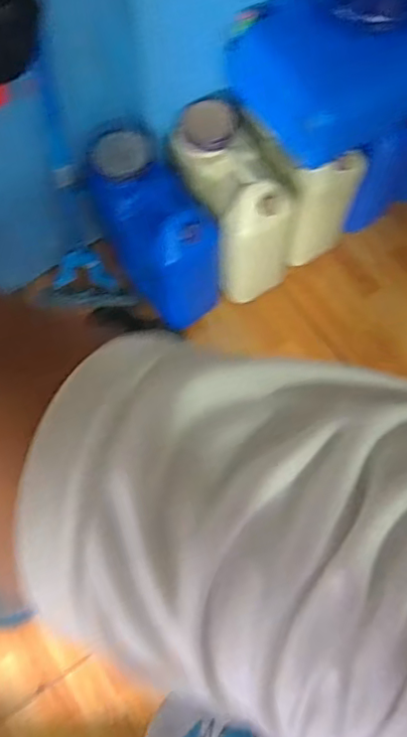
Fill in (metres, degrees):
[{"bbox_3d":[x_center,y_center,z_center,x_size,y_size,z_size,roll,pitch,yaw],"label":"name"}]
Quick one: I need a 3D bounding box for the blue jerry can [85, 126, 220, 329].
[{"bbox_3d":[-0.115,-0.331,1.374,0.180,0.391,0.342,-36,74,-10],"label":"blue jerry can"}]

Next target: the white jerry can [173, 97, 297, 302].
[{"bbox_3d":[0.076,-0.388,1.381,0.198,0.375,0.316,-28,73,-7],"label":"white jerry can"}]

